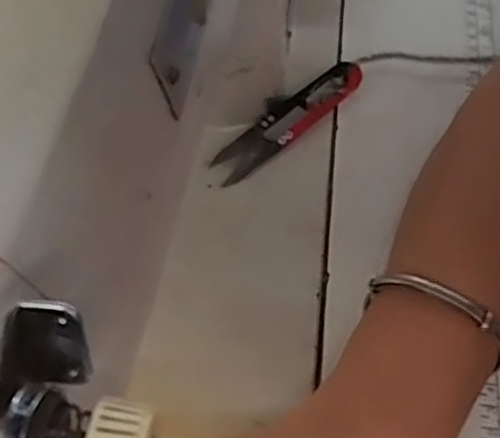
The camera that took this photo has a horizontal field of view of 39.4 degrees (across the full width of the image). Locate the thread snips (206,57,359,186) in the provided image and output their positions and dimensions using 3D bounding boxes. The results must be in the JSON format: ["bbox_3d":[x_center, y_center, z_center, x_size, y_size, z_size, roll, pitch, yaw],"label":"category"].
[{"bbox_3d":[0.023,-0.058,0.400,0.104,0.010,0.022,-37,64,-19],"label":"thread snips"}]

